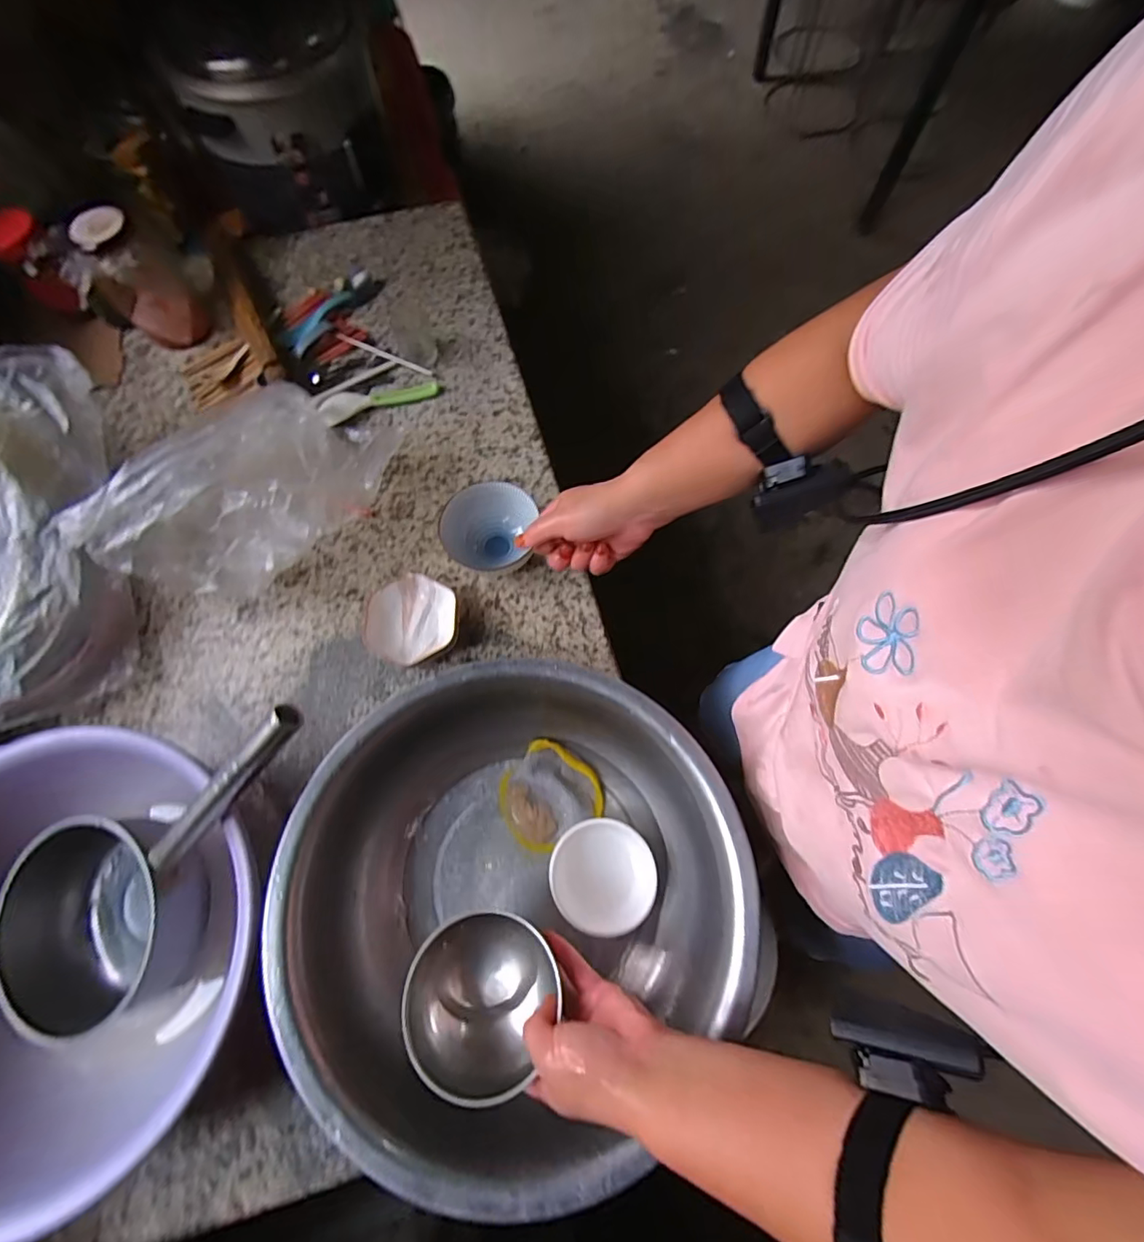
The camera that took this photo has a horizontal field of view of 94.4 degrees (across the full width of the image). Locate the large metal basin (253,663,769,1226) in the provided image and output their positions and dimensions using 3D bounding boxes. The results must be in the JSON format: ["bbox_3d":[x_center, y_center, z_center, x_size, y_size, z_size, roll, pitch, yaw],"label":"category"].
[{"bbox_3d":[-0.051,0.228,0.469,0.351,0.115,0.369,-1,71,1],"label":"large metal basin"}]

